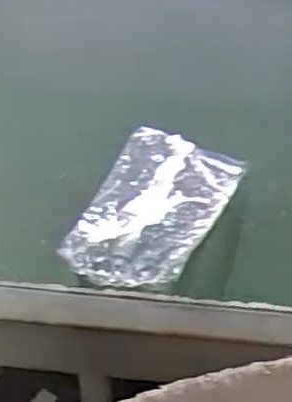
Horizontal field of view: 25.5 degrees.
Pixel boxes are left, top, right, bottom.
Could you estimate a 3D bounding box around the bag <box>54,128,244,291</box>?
[{"bbox_3d":[0.014,0.004,0.847,0.149,0.070,0.276,20,47,20],"label":"bag"}]

